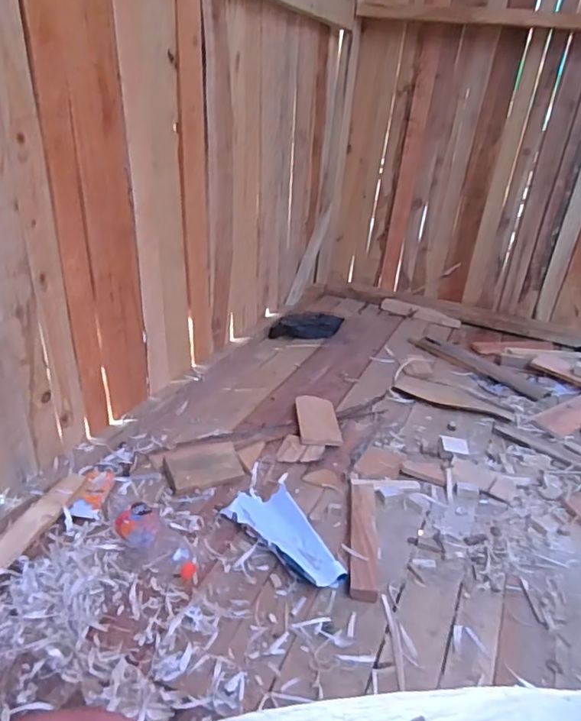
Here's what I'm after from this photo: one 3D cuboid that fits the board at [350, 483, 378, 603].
[{"bbox_3d":[0.137,0.324,1.046,0.048,0.026,0.294,8,26,3],"label":"board"}]

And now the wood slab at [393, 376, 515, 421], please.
[{"bbox_3d":[0.462,0.102,1.575,0.317,0.015,0.115,15,28,17],"label":"wood slab"}]

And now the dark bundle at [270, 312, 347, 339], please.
[{"bbox_3d":[0.056,-0.126,1.892,0.264,0.056,0.106,-8,30,-27],"label":"dark bundle"}]

